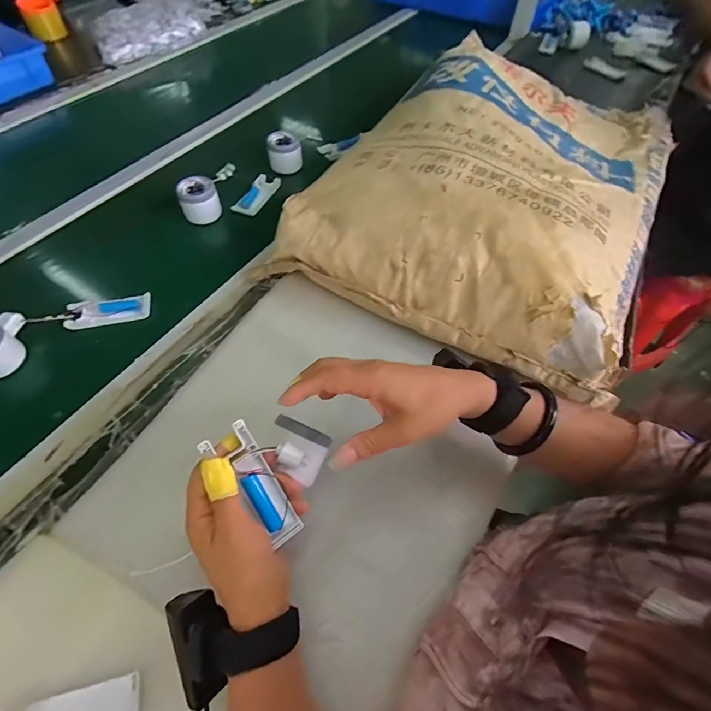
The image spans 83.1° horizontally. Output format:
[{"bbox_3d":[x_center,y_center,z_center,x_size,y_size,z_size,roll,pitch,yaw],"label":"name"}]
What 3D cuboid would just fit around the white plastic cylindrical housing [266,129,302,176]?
[{"bbox_3d":[-0.129,-0.371,0.728,0.060,0.048,0.061,-7,57,-7],"label":"white plastic cylindrical housing"}]

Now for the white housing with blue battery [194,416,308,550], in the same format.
[{"bbox_3d":[-0.082,0.105,0.326,0.036,0.015,0.102,-32,98,-21],"label":"white housing with blue battery"}]

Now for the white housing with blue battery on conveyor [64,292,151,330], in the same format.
[{"bbox_3d":[-0.333,-0.061,0.541,0.103,0.018,0.044,-11,57,-9],"label":"white housing with blue battery on conveyor"}]

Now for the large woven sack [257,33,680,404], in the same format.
[{"bbox_3d":[0.233,-0.294,0.621,0.450,0.132,0.662,26,59,14],"label":"large woven sack"}]

